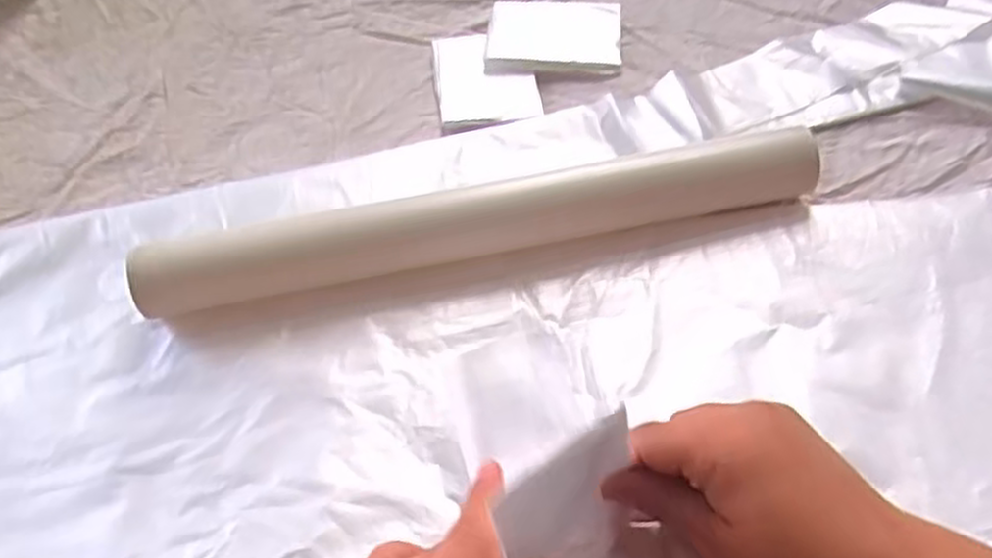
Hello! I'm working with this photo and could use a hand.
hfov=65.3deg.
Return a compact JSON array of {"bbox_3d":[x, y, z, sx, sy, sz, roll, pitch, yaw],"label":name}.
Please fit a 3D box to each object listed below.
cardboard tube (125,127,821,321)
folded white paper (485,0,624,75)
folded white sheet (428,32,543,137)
[{"bbox_3d":[-0.007,-0.035,0.417,0.359,0.038,0.046,-11,55,-3],"label":"cardboard tube"},{"bbox_3d":[0.040,-0.166,0.526,0.090,0.008,0.072,0,56,5],"label":"folded white paper"},{"bbox_3d":[-0.007,-0.131,0.509,0.064,0.011,0.080,-8,55,-1],"label":"folded white sheet"}]

